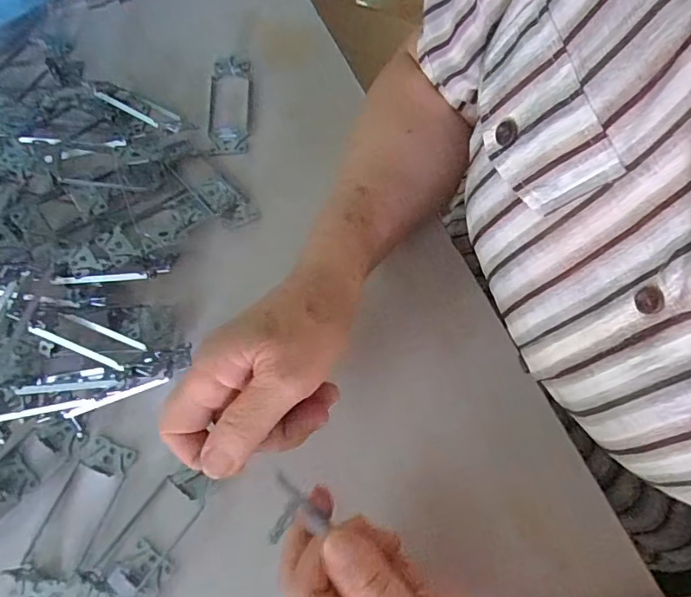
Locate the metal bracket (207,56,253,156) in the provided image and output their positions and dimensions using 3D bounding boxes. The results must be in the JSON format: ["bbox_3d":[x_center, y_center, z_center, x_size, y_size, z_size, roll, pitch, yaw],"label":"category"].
[{"bbox_3d":[-0.104,-0.177,0.449,0.040,0.016,0.102,-5,68,-2],"label":"metal bracket"}]

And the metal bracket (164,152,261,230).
[{"bbox_3d":[-0.111,-0.093,0.414,0.034,0.010,0.091,-39,74,-14],"label":"metal bracket"}]

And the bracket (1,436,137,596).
[{"bbox_3d":[-0.178,0.145,0.322,0.039,0.011,0.103,23,70,9],"label":"bracket"}]

